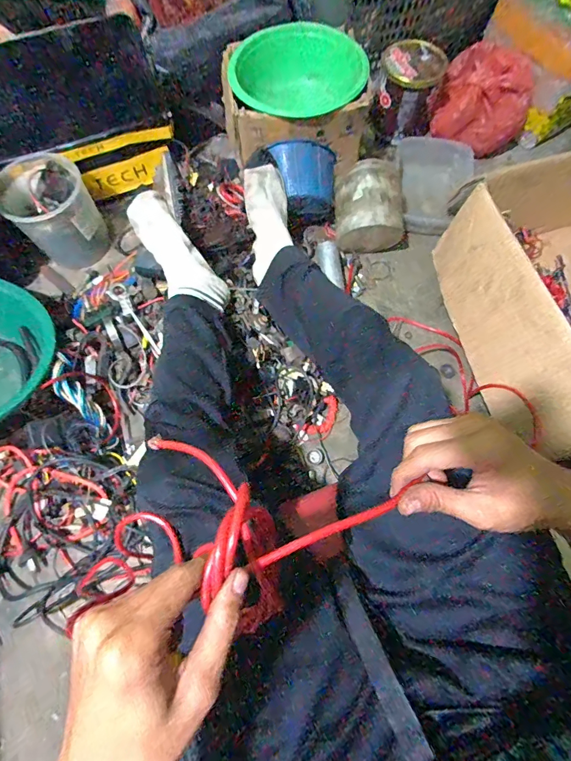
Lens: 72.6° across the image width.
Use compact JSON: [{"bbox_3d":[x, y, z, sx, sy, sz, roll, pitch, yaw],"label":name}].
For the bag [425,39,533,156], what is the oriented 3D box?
[{"bbox_3d":[0.459,-0.661,0.914,0.169,0.139,0.201,-35,74,-11],"label":"bag"}]

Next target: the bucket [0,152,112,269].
[{"bbox_3d":[-0.489,-0.360,0.833,0.156,0.165,0.165,0,70,0],"label":"bucket"}]

